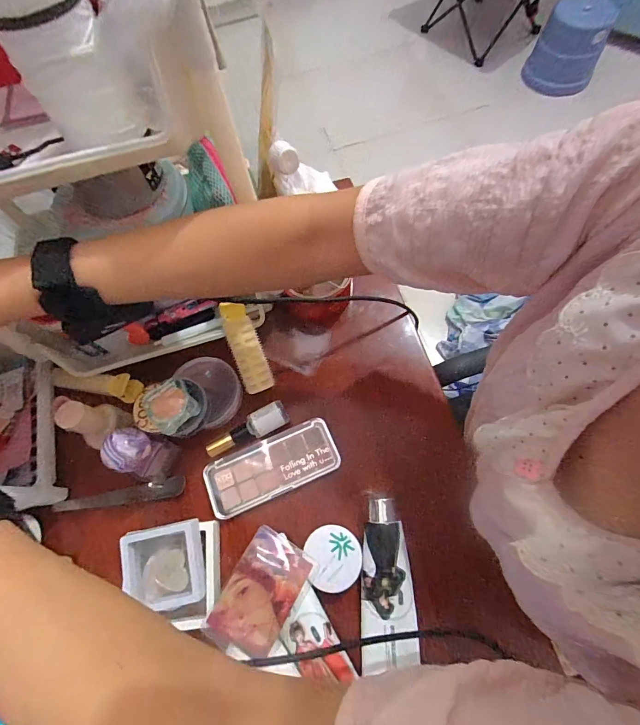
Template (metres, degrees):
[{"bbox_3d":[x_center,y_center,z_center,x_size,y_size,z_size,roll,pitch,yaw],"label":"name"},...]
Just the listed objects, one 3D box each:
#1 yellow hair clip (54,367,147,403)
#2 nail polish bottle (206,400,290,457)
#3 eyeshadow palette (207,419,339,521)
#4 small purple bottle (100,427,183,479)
[{"bbox_3d":[-0.267,0.023,0.430,0.102,0.026,0.027,9,70,8],"label":"yellow hair clip"},{"bbox_3d":[-0.081,0.074,0.399,0.093,0.021,0.024,-29,66,0],"label":"nail polish bottle"},{"bbox_3d":[-0.051,0.109,0.386,0.140,0.010,0.061,-25,69,-5],"label":"eyeshadow palette"},{"bbox_3d":[-0.180,0.093,0.369,0.035,0.081,0.044,14,70,10],"label":"small purple bottle"}]

